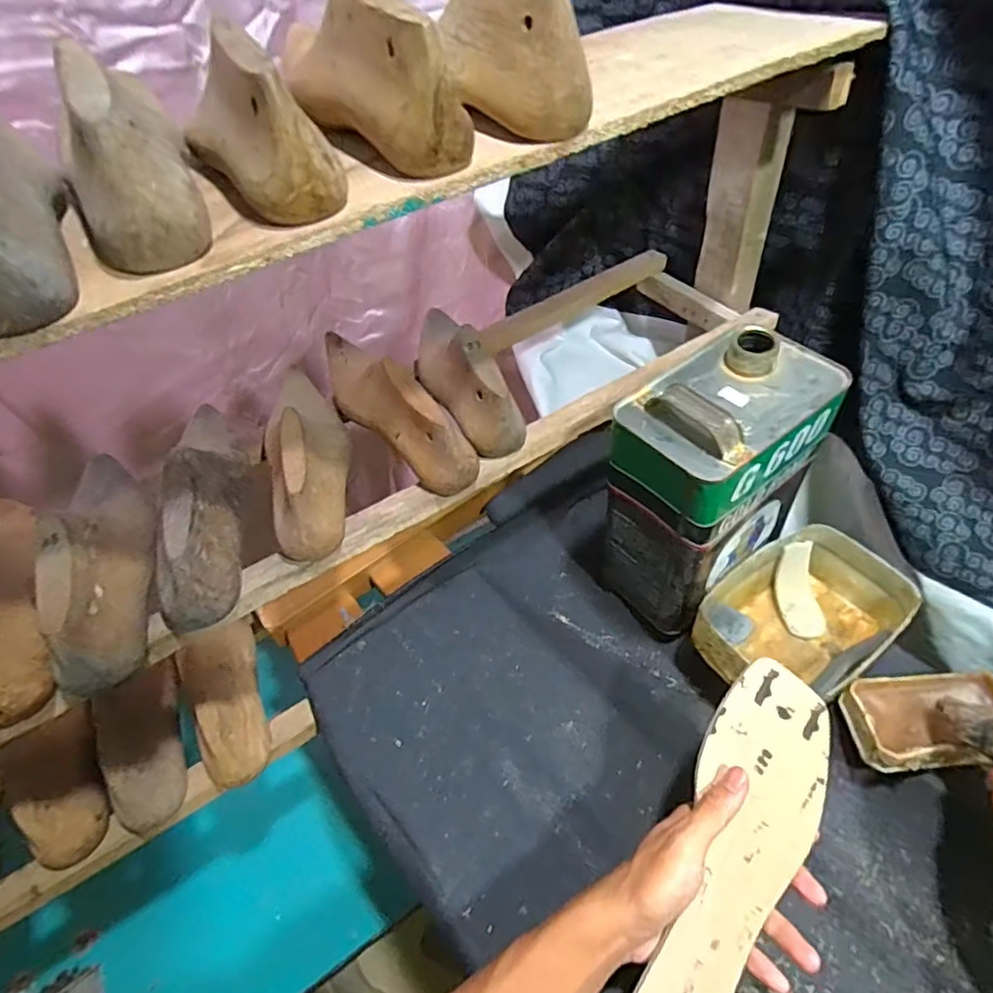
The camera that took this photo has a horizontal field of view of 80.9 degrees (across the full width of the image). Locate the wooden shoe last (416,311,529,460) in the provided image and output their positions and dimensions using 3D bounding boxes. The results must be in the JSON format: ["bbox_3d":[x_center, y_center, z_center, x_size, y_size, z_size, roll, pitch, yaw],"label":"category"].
[{"bbox_3d":[-0.031,-0.114,0.545,0.054,0.073,0.175,-23,49,-17],"label":"wooden shoe last"}]

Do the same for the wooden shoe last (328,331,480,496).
[{"bbox_3d":[-0.107,-0.095,0.537,0.054,0.078,0.250,-31,52,-23],"label":"wooden shoe last"}]

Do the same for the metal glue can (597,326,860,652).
[{"bbox_3d":[0.189,-0.004,0.529,0.165,0.240,0.110,-31,52,-23],"label":"metal glue can"}]

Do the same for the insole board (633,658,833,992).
[{"bbox_3d":[0.152,0.232,0.366,0.083,0.005,0.248,25,75,-1],"label":"insole board"}]

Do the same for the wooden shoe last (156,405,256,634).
[{"bbox_3d":[-0.241,-0.011,0.473,0.063,0.074,0.247,-15,47,-10],"label":"wooden shoe last"}]

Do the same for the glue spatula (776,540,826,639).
[{"bbox_3d":[0.295,0.091,0.570,0.035,0.012,0.090,-1,76,4],"label":"glue spatula"}]

